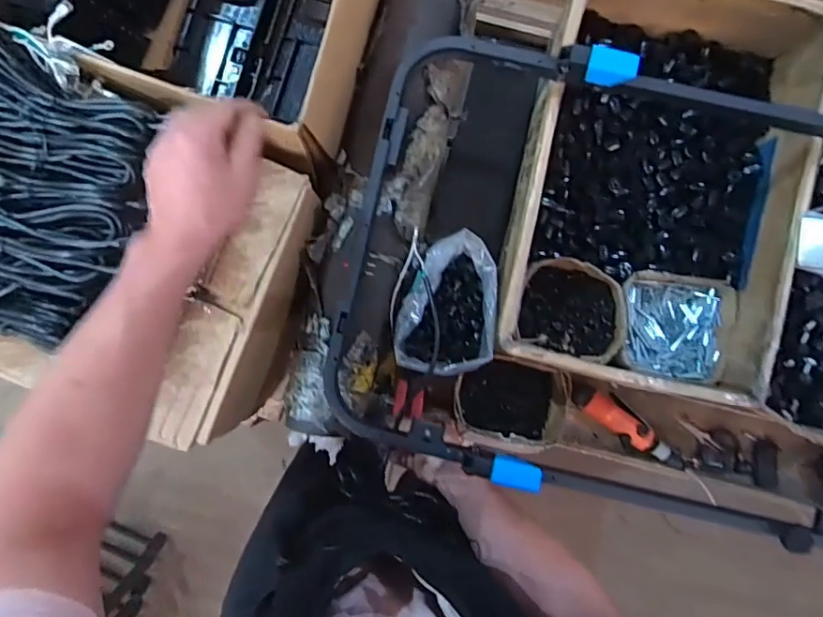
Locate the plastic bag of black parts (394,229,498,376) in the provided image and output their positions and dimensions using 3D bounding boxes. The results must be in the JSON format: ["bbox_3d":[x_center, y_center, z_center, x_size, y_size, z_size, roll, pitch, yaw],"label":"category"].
[{"bbox_3d":[0.048,-0.007,0.680,0.123,0.061,0.177,5,89,-2],"label":"plastic bag of black parts"}]

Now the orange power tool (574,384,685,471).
[{"bbox_3d":[0.345,0.191,0.843,0.204,0.056,0.060,43,88,-1],"label":"orange power tool"}]

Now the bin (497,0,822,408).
[{"bbox_3d":[0.339,-0.165,0.732,0.370,0.144,0.530,13,89,-2],"label":"bin"}]

